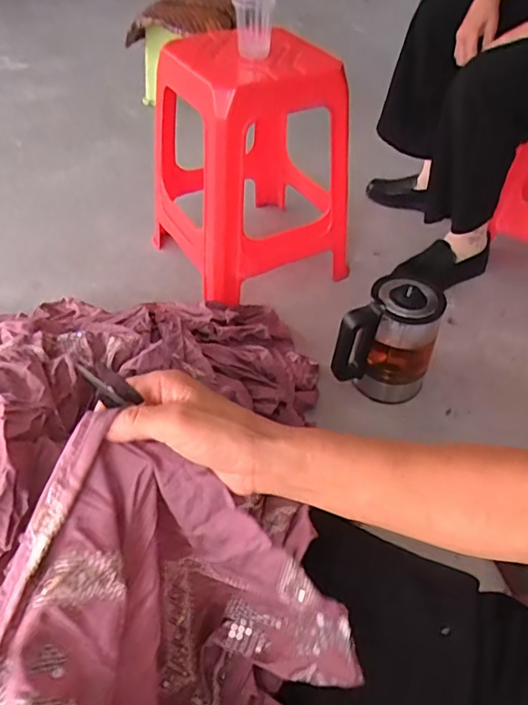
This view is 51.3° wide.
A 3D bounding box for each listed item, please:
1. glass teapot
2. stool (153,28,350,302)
[{"bbox_3d":[0.208,-0.021,0.943,0.159,0.198,0.105,10,46,8],"label":"glass teapot"},{"bbox_3d":[-0.028,-0.381,1.114,0.343,0.426,0.332,-21,50,-21],"label":"stool"}]

